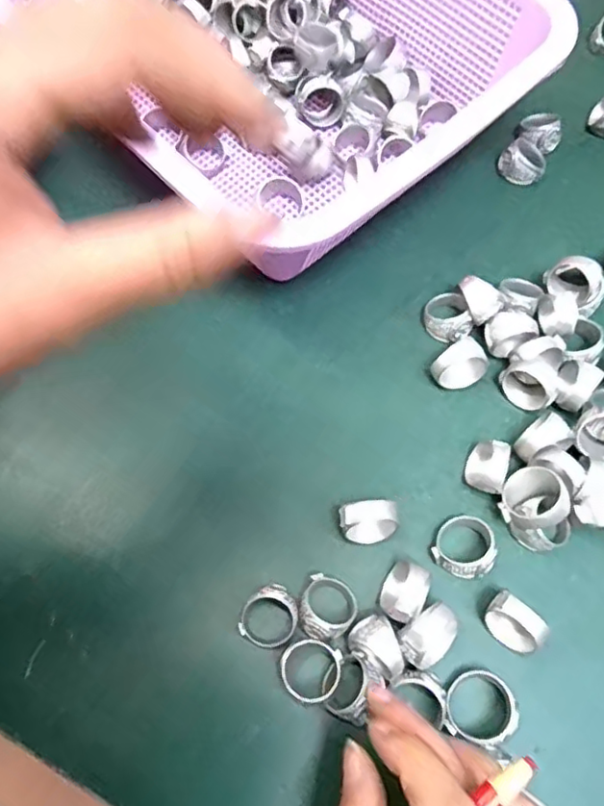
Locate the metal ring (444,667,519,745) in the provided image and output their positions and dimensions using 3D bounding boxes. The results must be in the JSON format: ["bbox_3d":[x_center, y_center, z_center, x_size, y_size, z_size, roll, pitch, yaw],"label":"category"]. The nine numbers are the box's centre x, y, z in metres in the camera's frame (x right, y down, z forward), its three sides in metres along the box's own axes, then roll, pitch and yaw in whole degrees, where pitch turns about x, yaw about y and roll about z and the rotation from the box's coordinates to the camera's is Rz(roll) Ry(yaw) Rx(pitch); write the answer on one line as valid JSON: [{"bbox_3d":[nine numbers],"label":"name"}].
[{"bbox_3d":[0.073,0.125,0.251,0.027,0.018,0.026,0,69,0],"label":"metal ring"}]

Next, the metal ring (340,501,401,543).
[{"bbox_3d":[0.031,0.054,0.277,0.028,0.023,0.015,-9,69,-4],"label":"metal ring"}]

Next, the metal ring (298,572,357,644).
[{"bbox_3d":[0.011,0.090,0.267,0.024,0.015,0.026,0,69,0],"label":"metal ring"}]

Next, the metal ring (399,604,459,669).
[{"bbox_3d":[0.052,0.098,0.258,0.025,0.026,0.017,-36,73,-13],"label":"metal ring"}]

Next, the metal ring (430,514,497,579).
[{"bbox_3d":[0.074,0.065,0.276,0.027,0.015,0.027,0,69,0],"label":"metal ring"}]

